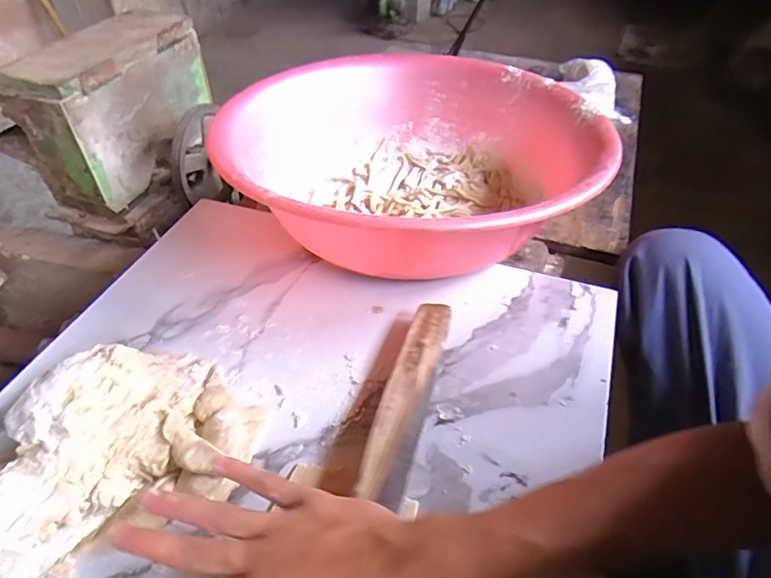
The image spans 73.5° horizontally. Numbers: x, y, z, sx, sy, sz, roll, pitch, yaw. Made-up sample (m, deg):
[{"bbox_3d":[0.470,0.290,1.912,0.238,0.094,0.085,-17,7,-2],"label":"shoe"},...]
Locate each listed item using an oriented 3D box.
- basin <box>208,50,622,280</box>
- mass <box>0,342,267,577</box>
[{"bbox_3d":[0.035,-0.152,0.582,0.390,0.131,0.394,-2,43,2],"label":"basin"},{"bbox_3d":[-0.204,0.115,0.386,0.195,0.053,0.164,-33,51,-28],"label":"mass"}]

